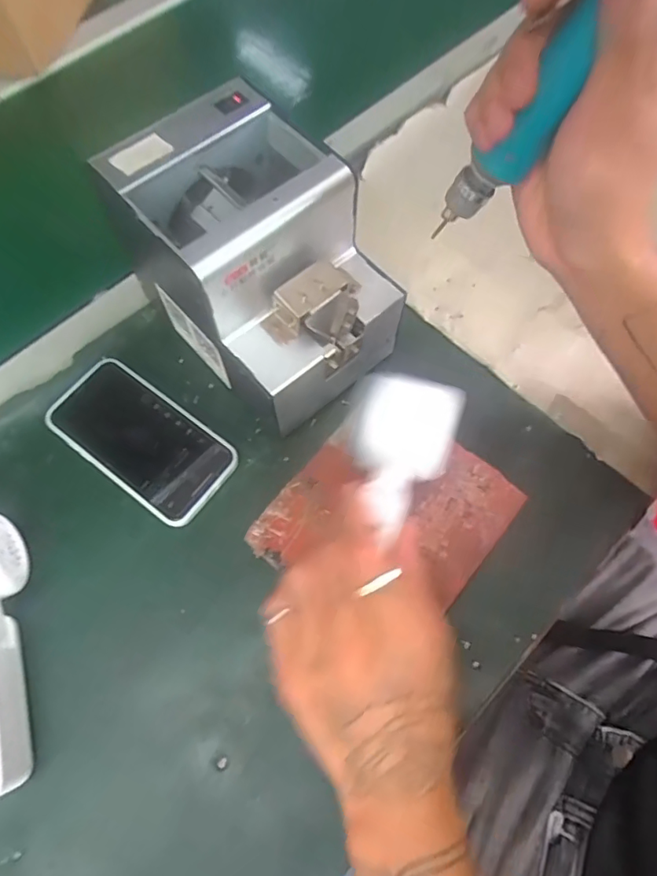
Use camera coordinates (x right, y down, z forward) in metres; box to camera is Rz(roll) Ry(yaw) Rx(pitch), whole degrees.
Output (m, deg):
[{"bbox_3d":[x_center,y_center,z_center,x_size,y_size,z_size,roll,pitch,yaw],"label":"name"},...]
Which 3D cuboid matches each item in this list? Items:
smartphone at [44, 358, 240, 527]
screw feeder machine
[{"bbox_3d":[-0.144,0.000,0.418,0.148,0.015,0.076,34,71,16],"label":"smartphone"},{"bbox_3d":[-0.048,-0.118,0.391,0.130,0.153,0.173,-41,70,-15],"label":"screw feeder machine"}]

